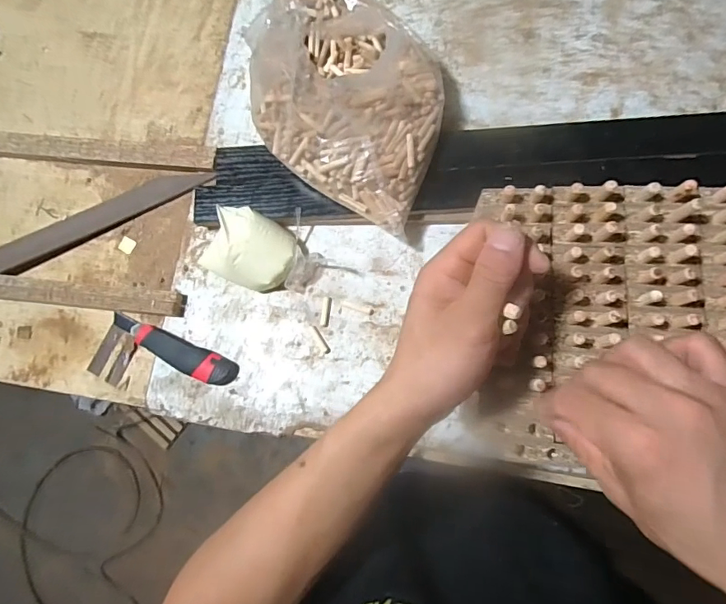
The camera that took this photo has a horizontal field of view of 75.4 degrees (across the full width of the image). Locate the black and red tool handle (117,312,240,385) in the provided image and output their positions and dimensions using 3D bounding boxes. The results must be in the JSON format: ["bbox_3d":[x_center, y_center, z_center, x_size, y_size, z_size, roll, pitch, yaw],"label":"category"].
[{"bbox_3d":[-0.256,0.065,0.625,0.187,0.024,0.039,21,85,7],"label":"black and red tool handle"}]

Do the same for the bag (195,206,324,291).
[{"bbox_3d":[-0.138,-0.068,0.608,0.159,0.072,0.097,12,84,6],"label":"bag"}]

